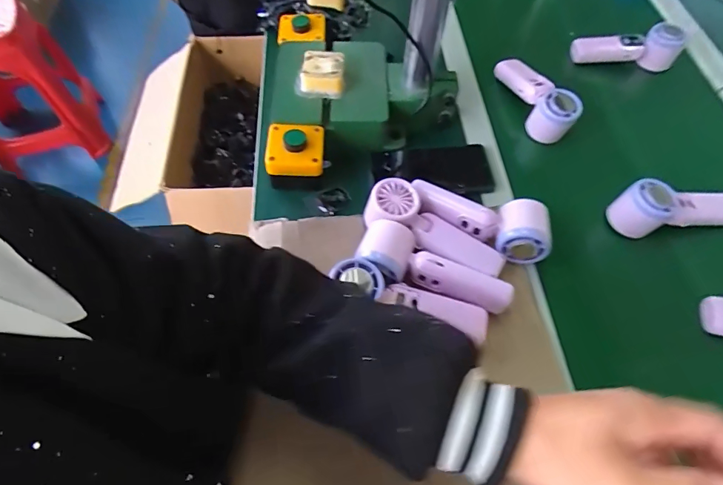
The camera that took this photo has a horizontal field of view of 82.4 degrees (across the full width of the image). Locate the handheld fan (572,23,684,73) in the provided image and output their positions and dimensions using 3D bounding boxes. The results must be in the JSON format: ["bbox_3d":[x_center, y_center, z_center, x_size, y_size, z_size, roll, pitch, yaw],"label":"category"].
[{"bbox_3d":[0.425,-0.308,0.666,0.159,0.052,0.057,-9,60,-6],"label":"handheld fan"}]

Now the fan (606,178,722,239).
[{"bbox_3d":[0.395,-0.040,0.518,0.163,0.075,0.049,-5,59,-4],"label":"fan"}]

